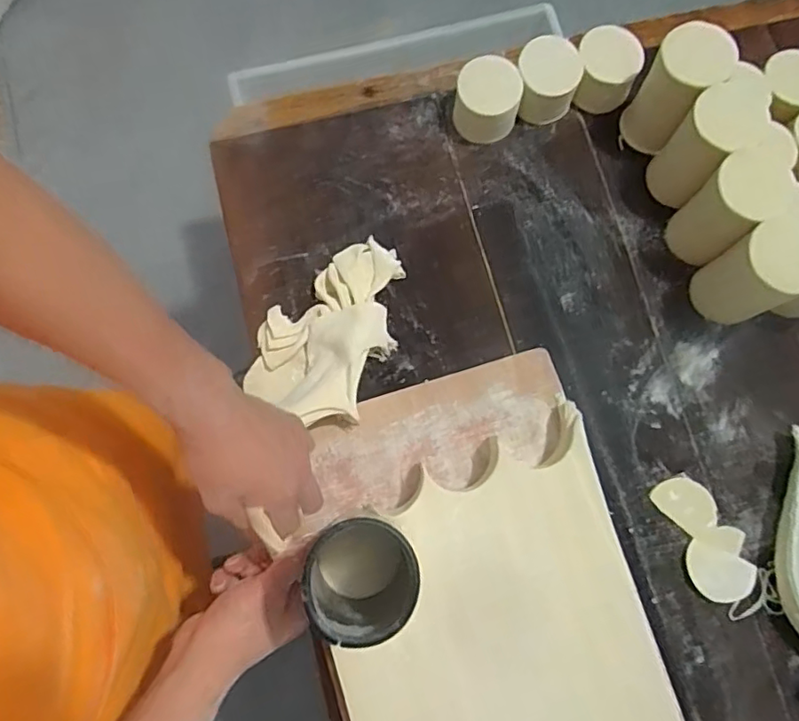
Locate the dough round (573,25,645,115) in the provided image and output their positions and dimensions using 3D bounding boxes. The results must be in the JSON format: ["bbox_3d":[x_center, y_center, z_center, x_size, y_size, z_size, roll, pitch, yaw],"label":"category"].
[{"bbox_3d":[0.233,-0.329,0.678,0.071,0.055,0.070,22,78,3],"label":"dough round"}]

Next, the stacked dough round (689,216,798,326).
[{"bbox_3d":[0.349,-0.084,0.590,0.082,0.120,0.089,-23,79,-6],"label":"stacked dough round"}]

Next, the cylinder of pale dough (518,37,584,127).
[{"bbox_3d":[0.167,-0.318,0.675,0.069,0.051,0.074,0,78,-2],"label":"cylinder of pale dough"}]

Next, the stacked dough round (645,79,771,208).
[{"bbox_3d":[0.323,-0.229,0.629,0.081,0.120,0.064,-39,82,-9],"label":"stacked dough round"}]

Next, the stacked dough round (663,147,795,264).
[{"bbox_3d":[0.337,-0.156,0.614,0.072,0.121,0.067,0,78,-2],"label":"stacked dough round"}]

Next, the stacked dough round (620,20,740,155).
[{"bbox_3d":[0.292,-0.290,0.638,0.066,0.121,0.069,0,78,-2],"label":"stacked dough round"}]

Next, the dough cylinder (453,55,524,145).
[{"bbox_3d":[0.097,-0.287,0.658,0.068,0.071,0.058,8,78,0],"label":"dough cylinder"}]

